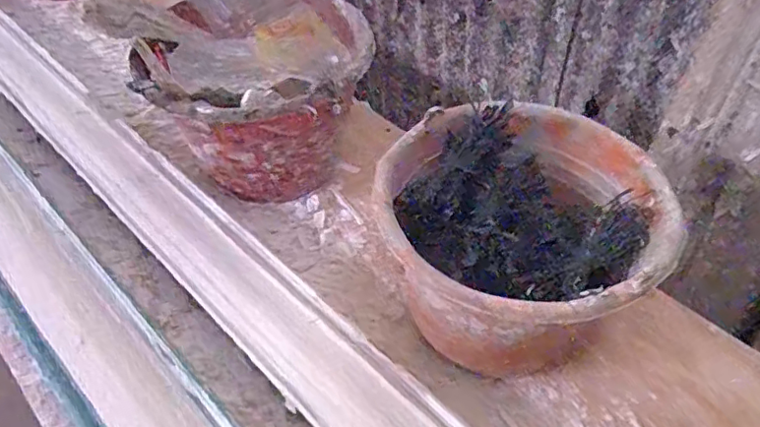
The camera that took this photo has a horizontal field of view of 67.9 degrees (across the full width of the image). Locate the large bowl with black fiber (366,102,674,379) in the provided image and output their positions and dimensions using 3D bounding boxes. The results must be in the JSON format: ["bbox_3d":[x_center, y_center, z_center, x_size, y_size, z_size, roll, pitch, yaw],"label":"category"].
[{"bbox_3d":[0.143,0.042,0.586,0.243,0.200,0.265,-1,47,2],"label":"large bowl with black fiber"}]

